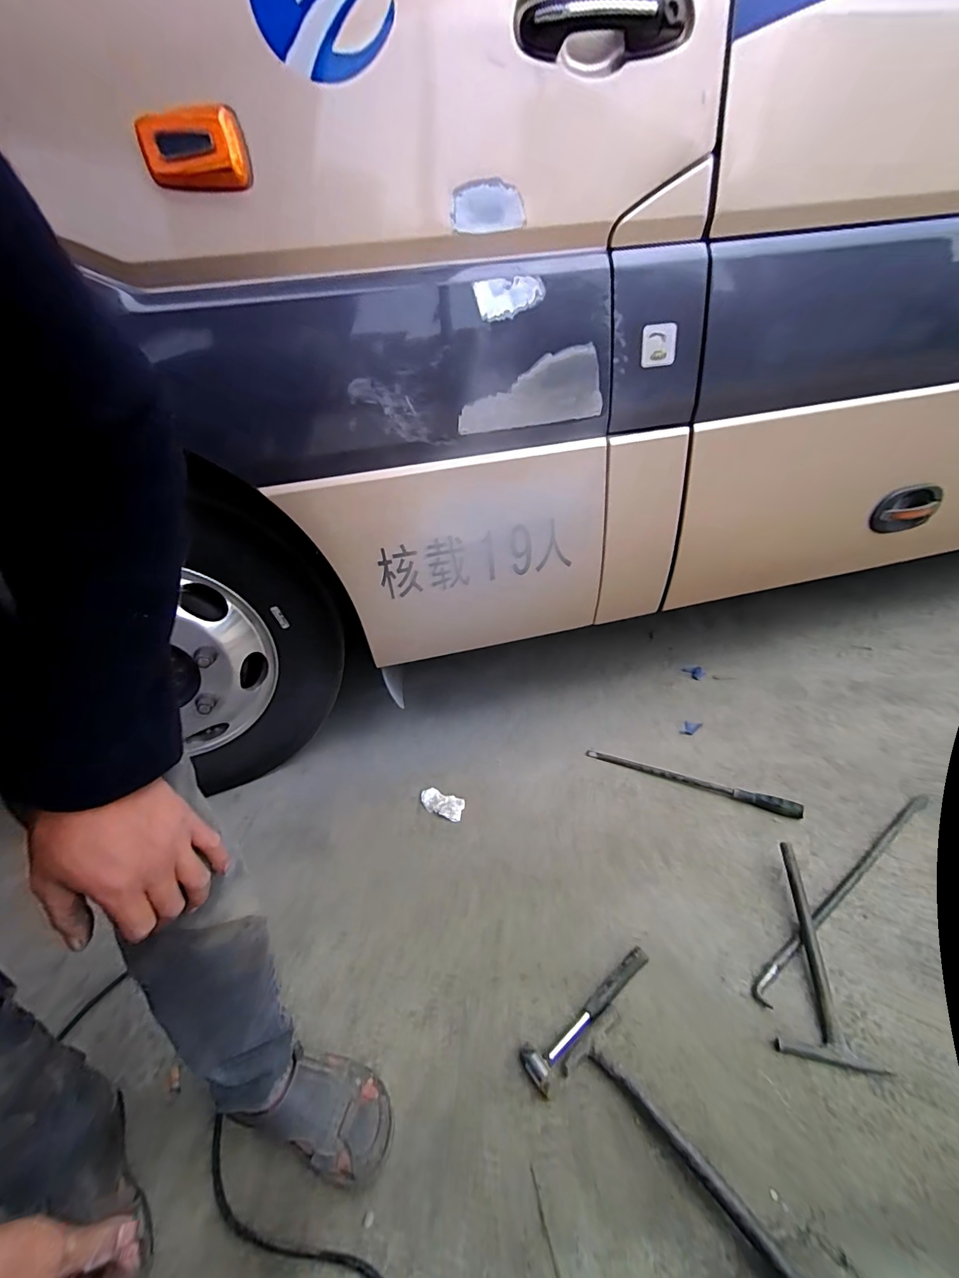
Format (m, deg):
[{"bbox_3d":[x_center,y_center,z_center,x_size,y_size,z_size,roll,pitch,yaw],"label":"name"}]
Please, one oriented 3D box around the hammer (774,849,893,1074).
[{"bbox_3d":[0.516,0.468,0.701,0.122,0.028,0.311,7,32,24],"label":"hammer"}]

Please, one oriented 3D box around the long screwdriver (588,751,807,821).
[{"bbox_3d":[0.450,0.306,1.004,0.430,0.024,0.032,10,34,29],"label":"long screwdriver"}]

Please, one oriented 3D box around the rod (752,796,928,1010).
[{"bbox_3d":[0.629,0.415,0.779,0.549,0.020,0.030,-23,33,-26],"label":"rod"}]

